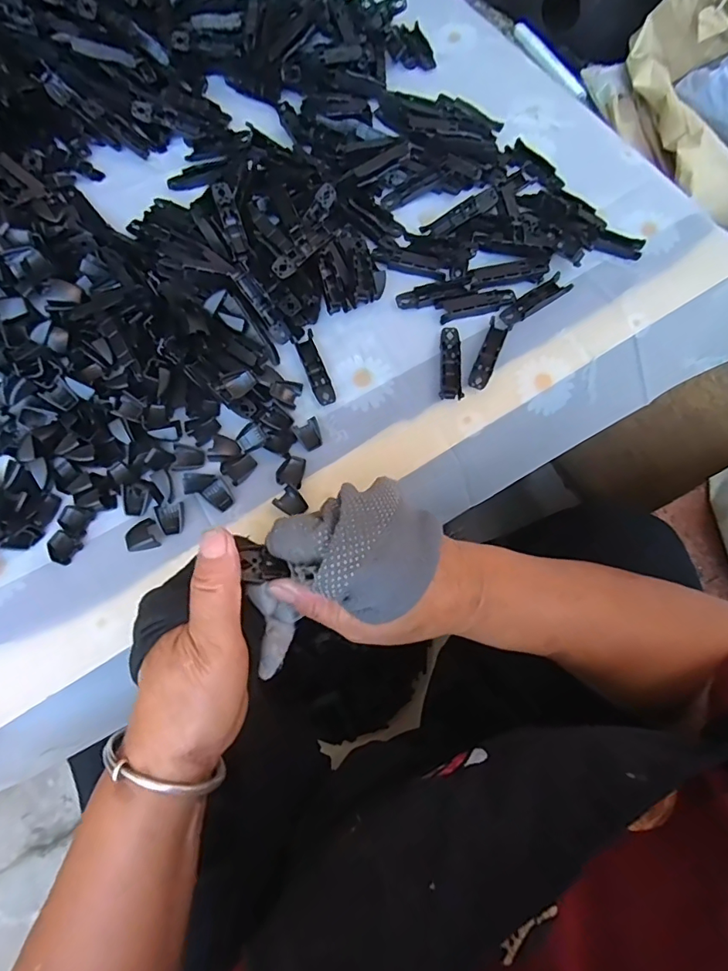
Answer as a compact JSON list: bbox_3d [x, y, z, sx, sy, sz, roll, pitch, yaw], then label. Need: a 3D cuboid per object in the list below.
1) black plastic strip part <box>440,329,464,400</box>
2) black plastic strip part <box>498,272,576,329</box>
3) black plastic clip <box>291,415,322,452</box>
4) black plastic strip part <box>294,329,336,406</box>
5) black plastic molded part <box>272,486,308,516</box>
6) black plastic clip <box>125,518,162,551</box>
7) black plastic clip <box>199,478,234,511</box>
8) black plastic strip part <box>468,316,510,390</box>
[{"bbox_3d":[0.068,-0.097,0.390,0.017,0.005,0.063,1,70,-3],"label":"black plastic strip part"},{"bbox_3d":[0.139,-0.150,0.407,0.064,0.009,0.018,-31,75,-14],"label":"black plastic strip part"},{"bbox_3d":[-0.041,-0.038,0.371,0.018,0.007,0.022,-20,73,-10],"label":"black plastic clip"},{"bbox_3d":[-0.038,-0.091,0.387,0.016,0.009,0.061,-19,72,-10],"label":"black plastic strip part"},{"bbox_3d":[-0.052,0.012,0.354,0.022,0.004,0.017,39,73,10],"label":"black plastic molded part"},{"bbox_3d":[-0.155,0.034,0.347,0.023,0.009,0.020,-9,71,-7],"label":"black plastic clip"},{"bbox_3d":[-0.103,0.007,0.355,0.021,0.004,0.016,44,73,11],"label":"black plastic clip"},{"bbox_3d":[0.098,-0.104,0.390,0.016,0.004,0.065,22,70,4],"label":"black plastic strip part"}]

